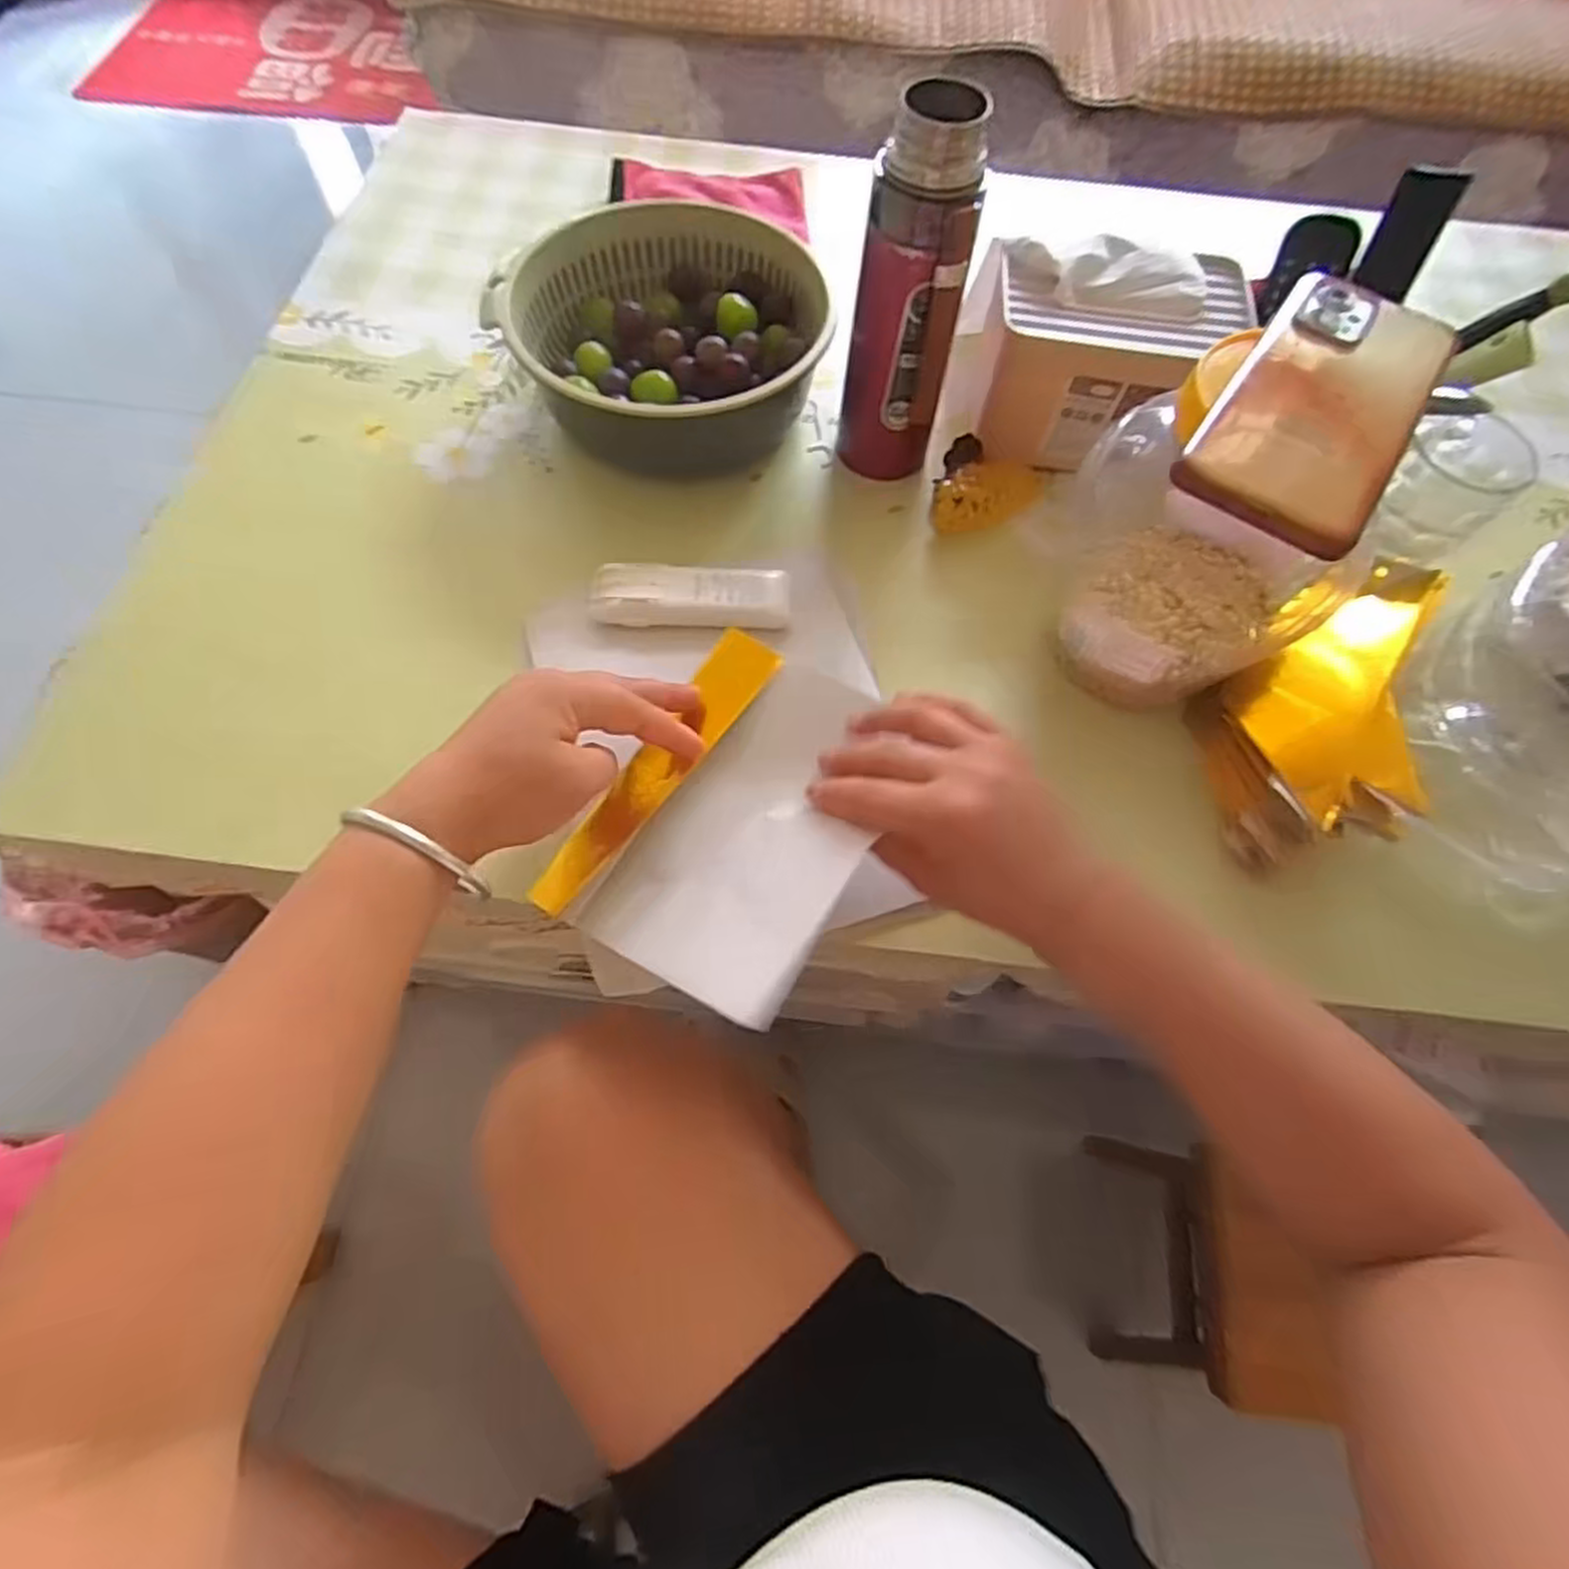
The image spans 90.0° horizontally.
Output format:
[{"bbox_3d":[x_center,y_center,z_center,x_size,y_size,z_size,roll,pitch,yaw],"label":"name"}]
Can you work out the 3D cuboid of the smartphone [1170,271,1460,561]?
[{"bbox_3d":[0.232,-0.164,0.339,0.075,0.012,0.168,33,68,13],"label":"smartphone"}]

